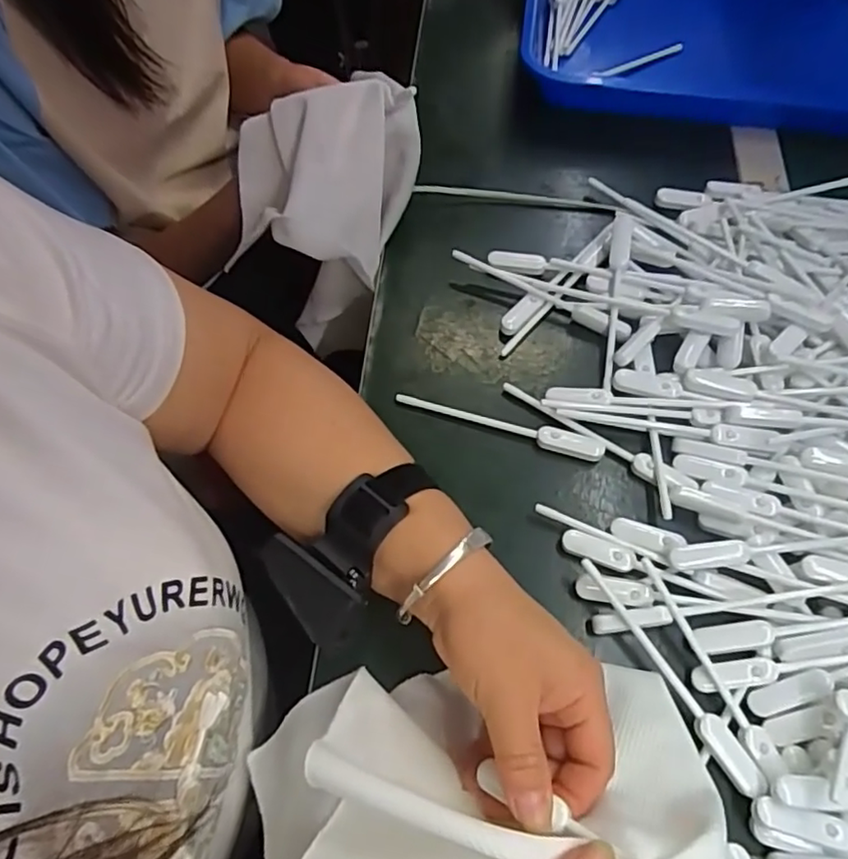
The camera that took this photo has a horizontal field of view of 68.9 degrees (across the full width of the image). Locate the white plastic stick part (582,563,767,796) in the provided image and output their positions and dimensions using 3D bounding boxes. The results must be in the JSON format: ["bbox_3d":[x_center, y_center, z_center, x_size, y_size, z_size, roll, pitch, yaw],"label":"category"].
[{"bbox_3d":[0.135,0.132,0.342,0.017,0.010,0.140,-30,66,-14],"label":"white plastic stick part"}]

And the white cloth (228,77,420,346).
[{"bbox_3d":[-0.076,-0.160,0.478,0.121,0.160,0.108,10,63,6],"label":"white cloth"}]

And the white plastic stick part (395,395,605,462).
[{"bbox_3d":[0.050,-0.003,0.417,0.141,0.011,0.013,16,64,9],"label":"white plastic stick part"}]

